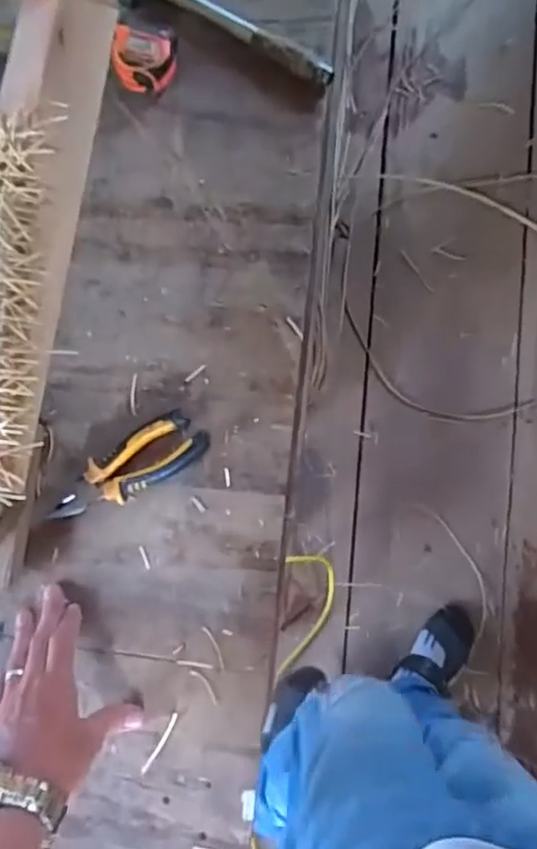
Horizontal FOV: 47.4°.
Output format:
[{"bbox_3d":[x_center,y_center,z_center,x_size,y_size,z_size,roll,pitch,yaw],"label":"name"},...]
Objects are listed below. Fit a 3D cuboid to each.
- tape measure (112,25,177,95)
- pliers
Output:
[{"bbox_3d":[-0.122,-0.360,0.597,0.057,0.033,0.059,3,84,7],"label":"tape measure"},{"bbox_3d":[-0.133,0.043,0.576,0.159,0.020,0.053,-31,82,2],"label":"pliers"}]

